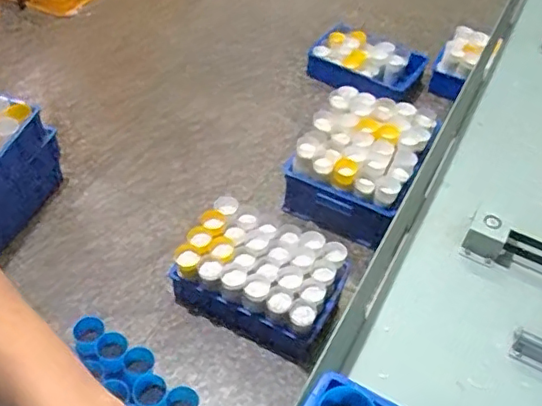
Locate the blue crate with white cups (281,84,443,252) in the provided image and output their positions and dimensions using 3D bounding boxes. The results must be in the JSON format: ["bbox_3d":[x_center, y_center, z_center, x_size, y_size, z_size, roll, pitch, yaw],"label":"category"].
[{"bbox_3d":[0.263,-0.123,1.762,0.340,0.241,0.411,25,50,17],"label":"blue crate with white cups"}]

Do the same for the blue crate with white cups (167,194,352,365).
[{"bbox_3d":[-0.026,0.190,1.523,0.413,0.187,0.276,23,50,16],"label":"blue crate with white cups"}]

